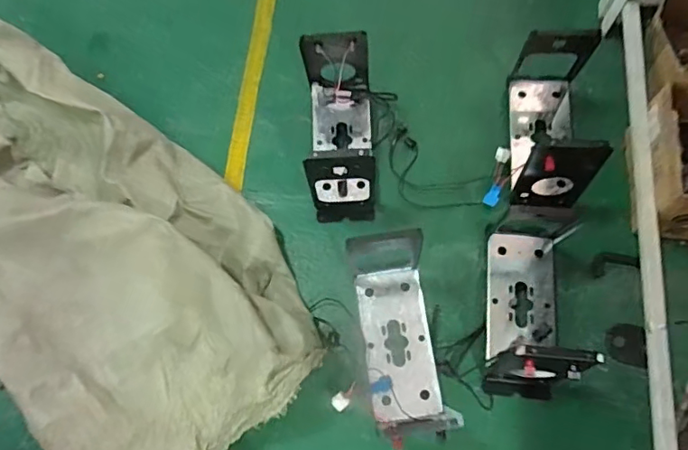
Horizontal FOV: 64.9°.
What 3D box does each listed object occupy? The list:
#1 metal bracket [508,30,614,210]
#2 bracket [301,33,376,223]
[{"bbox_3d":[0.437,-0.212,1.139,0.162,0.226,0.346,9,72,7],"label":"metal bracket"},{"bbox_3d":[-0.008,-0.209,1.193,0.148,0.247,0.342,-5,71,3],"label":"bracket"}]

